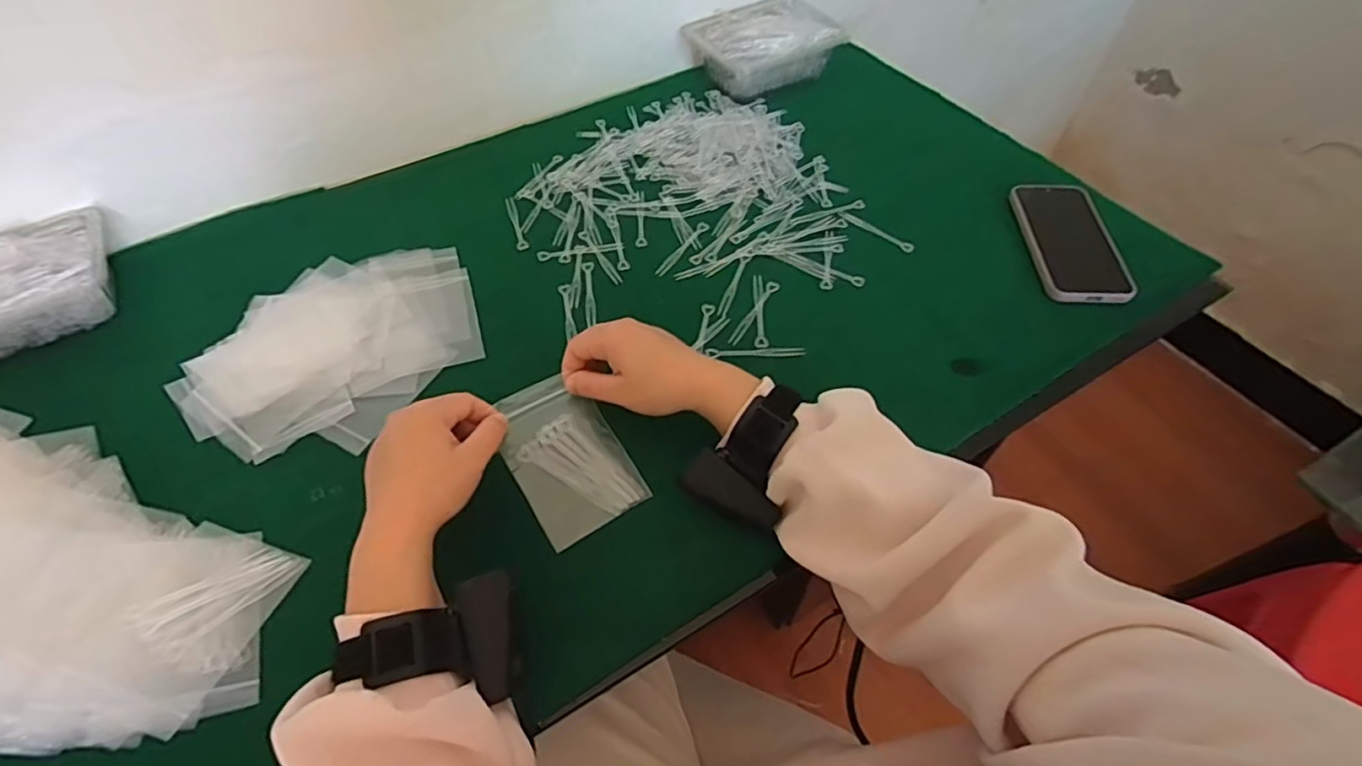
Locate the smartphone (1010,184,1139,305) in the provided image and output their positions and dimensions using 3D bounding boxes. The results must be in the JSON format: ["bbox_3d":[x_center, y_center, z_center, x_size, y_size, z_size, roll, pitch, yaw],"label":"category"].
[{"bbox_3d":[0.388,-0.144,0.616,0.081,0.008,0.161,1,54,2],"label":"smartphone"}]

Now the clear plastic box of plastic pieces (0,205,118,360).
[{"bbox_3d":[-0.607,-0.081,0.557,0.182,0.059,0.115,-29,59,-19],"label":"clear plastic box of plastic pieces"}]

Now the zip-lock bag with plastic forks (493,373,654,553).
[{"bbox_3d":[-0.085,0.053,0.464,0.080,0.006,0.118,-28,74,-23],"label":"zip-lock bag with plastic forks"}]

